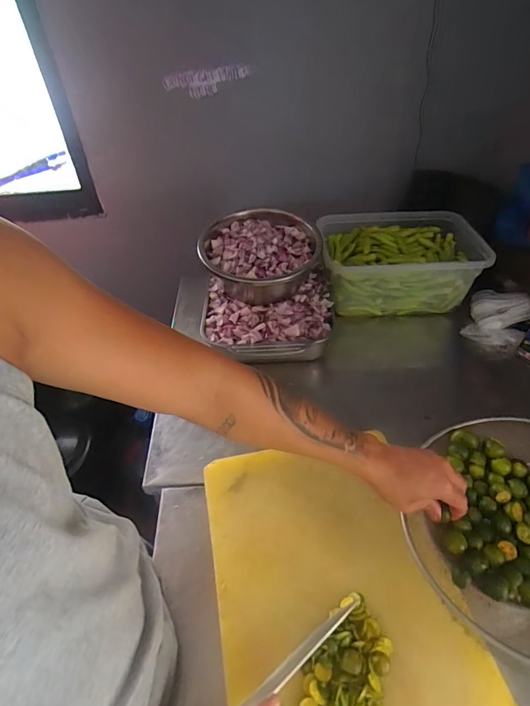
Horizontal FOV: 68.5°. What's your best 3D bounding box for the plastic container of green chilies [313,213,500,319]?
[{"bbox_3d":[0.308,-0.210,0.923,0.343,0.148,0.237,3,45,4],"label":"plastic container of green chilies"}]

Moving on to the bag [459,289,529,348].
[{"bbox_3d":[0.518,-0.084,0.867,0.120,0.084,0.138,23,50,23],"label":"bag"}]

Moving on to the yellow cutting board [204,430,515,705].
[{"bbox_3d":[0.084,0.298,0.500,0.289,0.021,0.390,-10,46,-6],"label":"yellow cutting board"}]

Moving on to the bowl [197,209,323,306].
[{"bbox_3d":[-0.017,-0.195,0.824,0.235,0.130,0.217,-1,45,1],"label":"bowl"}]

